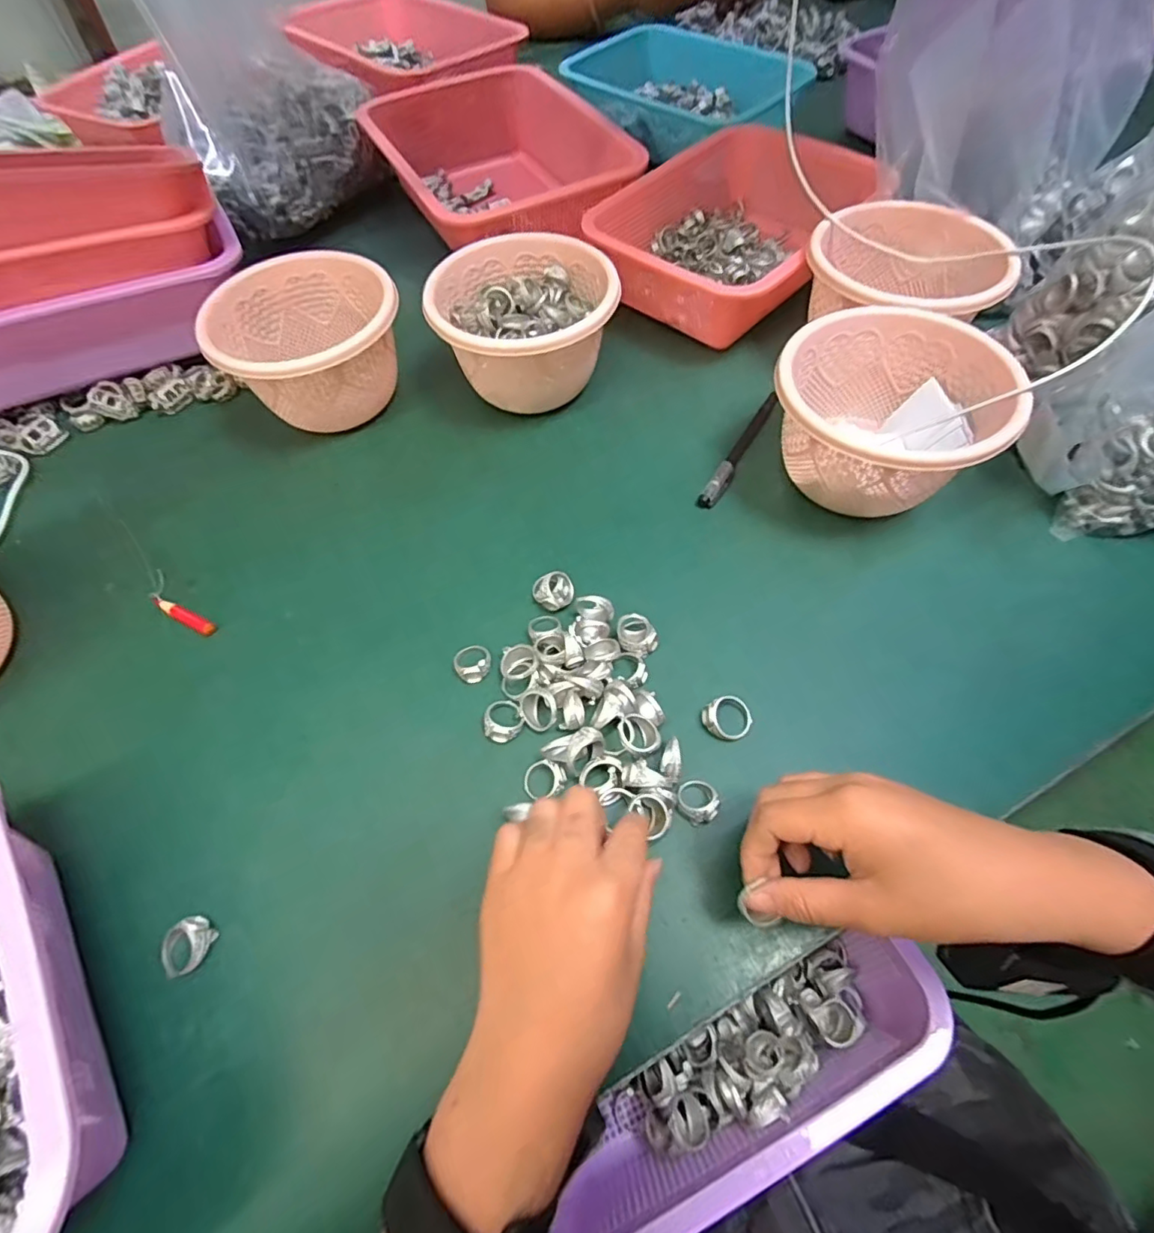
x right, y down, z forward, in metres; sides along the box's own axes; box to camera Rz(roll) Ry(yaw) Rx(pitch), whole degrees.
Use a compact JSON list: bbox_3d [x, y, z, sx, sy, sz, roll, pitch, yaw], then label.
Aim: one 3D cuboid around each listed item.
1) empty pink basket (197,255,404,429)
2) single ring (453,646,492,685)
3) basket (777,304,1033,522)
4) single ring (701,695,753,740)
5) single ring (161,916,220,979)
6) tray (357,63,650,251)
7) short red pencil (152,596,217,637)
[{"bbox_3d":[-0.211,-0.217,0.452,0.140,0.078,0.130,-35,66,-16],"label":"empty pink basket"},{"bbox_3d":[-0.068,0.029,0.360,0.023,0.013,0.027,-24,63,-11],"label":"single ring"},{"bbox_3d":[0.209,-0.136,0.391,0.142,0.083,0.138,15,63,10],"label":"basket"},{"bbox_3d":[0.090,0.061,0.331,0.031,0.007,0.026,-20,75,-20],"label":"single ring"},{"bbox_3d":[-0.202,0.170,0.286,0.025,0.013,0.023,-1,62,2],"label":"single ring"},{"bbox_3d":[-0.088,-0.498,0.627,0.232,0.099,0.286,-20,63,-9],"label":"tray"},{"bbox_3d":[-0.275,0.000,0.390,0.054,0.006,0.010,24,66,15],"label":"short red pencil"}]

